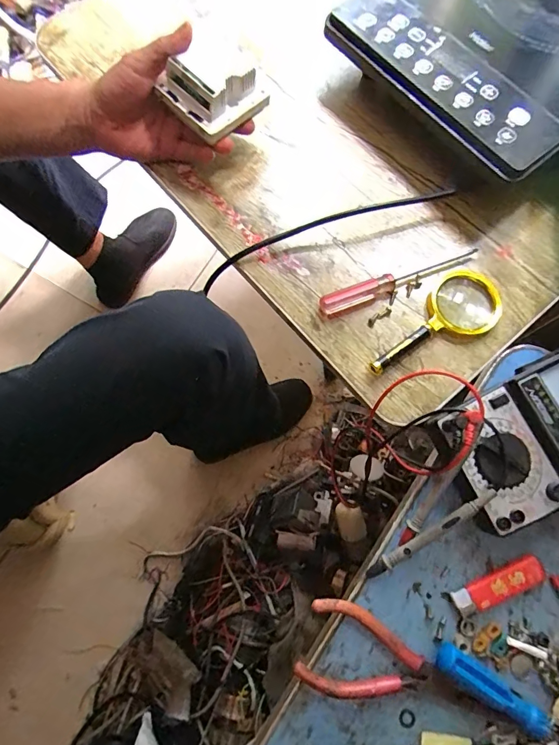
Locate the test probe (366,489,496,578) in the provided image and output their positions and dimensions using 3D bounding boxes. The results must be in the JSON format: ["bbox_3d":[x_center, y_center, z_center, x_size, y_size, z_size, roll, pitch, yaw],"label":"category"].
[{"bbox_3d":[0.127,0.138,0.352,0.124,0.016,0.014,-39,73,11],"label":"test probe"}]

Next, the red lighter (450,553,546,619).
[{"bbox_3d":[0.189,0.184,0.359,0.080,0.013,0.023,-25,77,-5],"label":"red lighter"}]

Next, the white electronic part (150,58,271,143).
[{"bbox_3d":[-0.063,-0.268,0.409,0.104,0.041,0.055,-5,70,-2],"label":"white electronic part"}]

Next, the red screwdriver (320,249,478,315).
[{"bbox_3d":[0.121,-0.094,0.416,0.169,0.017,0.016,-22,77,-5],"label":"red screwdriver"}]

